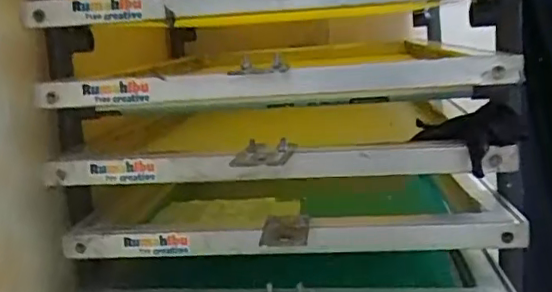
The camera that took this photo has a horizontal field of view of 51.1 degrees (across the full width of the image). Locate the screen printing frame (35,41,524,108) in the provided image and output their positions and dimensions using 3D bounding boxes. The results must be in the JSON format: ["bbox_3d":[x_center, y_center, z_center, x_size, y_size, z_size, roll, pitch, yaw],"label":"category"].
[{"bbox_3d":[0.026,-0.131,0.904,0.456,0.047,0.797,-3,9,6],"label":"screen printing frame"}]

